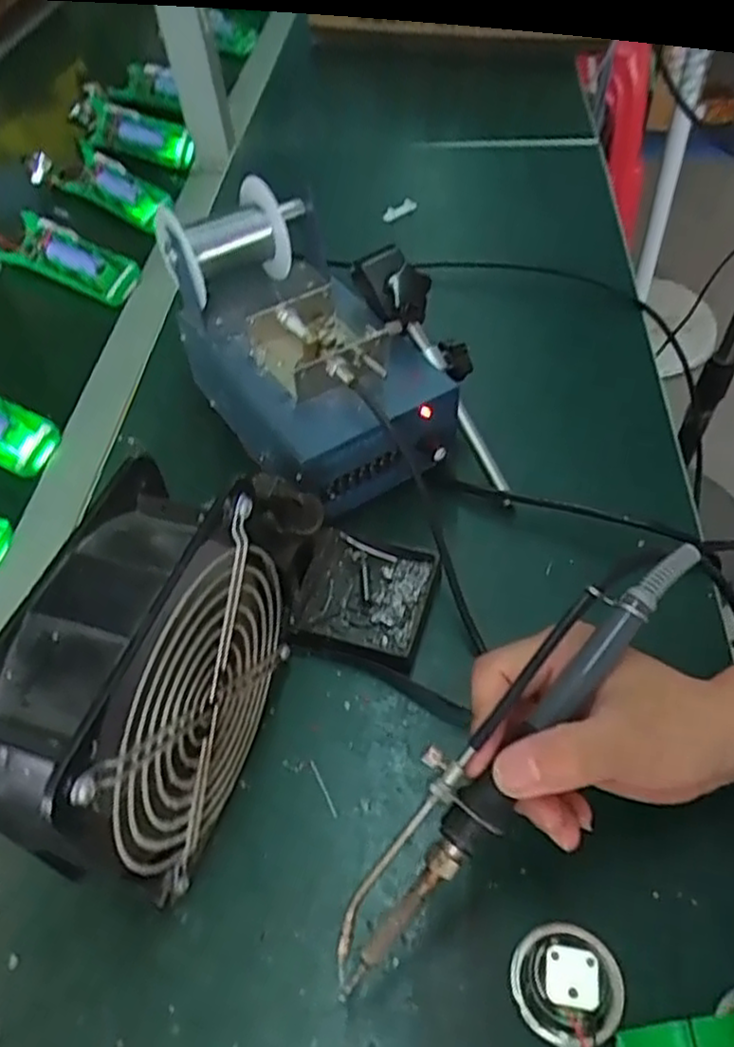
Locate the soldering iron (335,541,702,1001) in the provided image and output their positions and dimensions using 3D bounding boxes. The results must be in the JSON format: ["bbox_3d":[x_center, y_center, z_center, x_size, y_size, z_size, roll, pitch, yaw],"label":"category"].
[{"bbox_3d":[0.053,0.084,0.280,0.033,0.021,0.210,38,81,24],"label":"soldering iron"}]

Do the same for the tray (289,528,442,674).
[{"bbox_3d":[-0.001,0.045,0.437,0.076,0.018,0.077,11,53,13],"label":"tray"}]

